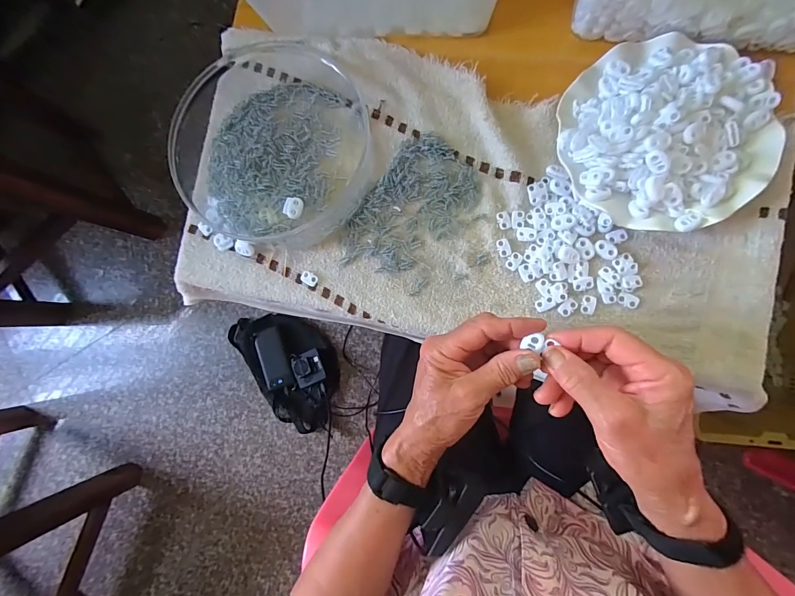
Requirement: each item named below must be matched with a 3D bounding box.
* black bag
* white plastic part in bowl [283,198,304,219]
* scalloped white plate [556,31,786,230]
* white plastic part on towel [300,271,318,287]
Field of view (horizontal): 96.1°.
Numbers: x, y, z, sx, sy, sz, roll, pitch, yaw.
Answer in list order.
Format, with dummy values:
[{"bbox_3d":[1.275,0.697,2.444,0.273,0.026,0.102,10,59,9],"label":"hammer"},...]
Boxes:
[{"bbox_3d":[-0.267,0.162,0.885,0.208,0.055,0.334,-38,82,5],"label":"black bag"},{"bbox_3d":[-0.110,-0.095,0.377,0.017,0.007,0.021,21,90,7],"label":"white plastic part in bowl"},{"bbox_3d":[0.248,-0.155,0.328,0.181,0.034,0.177,0,87,7],"label":"scalloped white plate"},{"bbox_3d":[-0.096,-0.021,0.387,0.019,0.004,0.013,26,91,7],"label":"white plastic part on towel"}]

